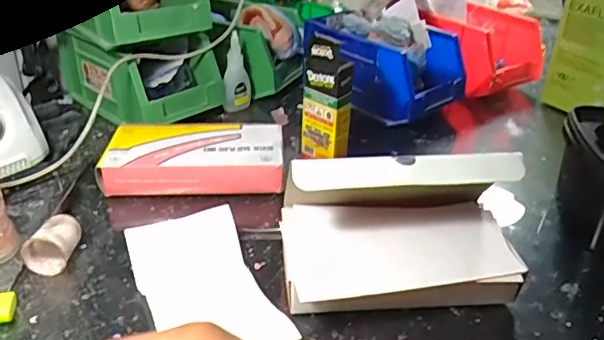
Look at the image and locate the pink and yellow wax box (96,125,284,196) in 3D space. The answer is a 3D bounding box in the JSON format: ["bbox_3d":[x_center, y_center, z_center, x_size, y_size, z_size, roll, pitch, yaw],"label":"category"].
[{"bbox_3d":[-0.094,-0.010,0.500,0.153,0.034,0.085,2,31,-2],"label":"pink and yellow wax box"}]

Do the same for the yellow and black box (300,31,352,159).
[{"bbox_3d":[0.023,-0.059,0.504,0.041,0.122,0.024,28,39,36],"label":"yellow and black box"}]

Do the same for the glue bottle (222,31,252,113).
[{"bbox_3d":[-0.072,-0.105,0.613,0.030,0.082,0.023,-1,31,-6],"label":"glue bottle"}]

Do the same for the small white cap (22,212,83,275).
[{"bbox_3d":[-0.176,0.052,0.394,0.032,0.031,0.035,0,31,-5],"label":"small white cap"}]

